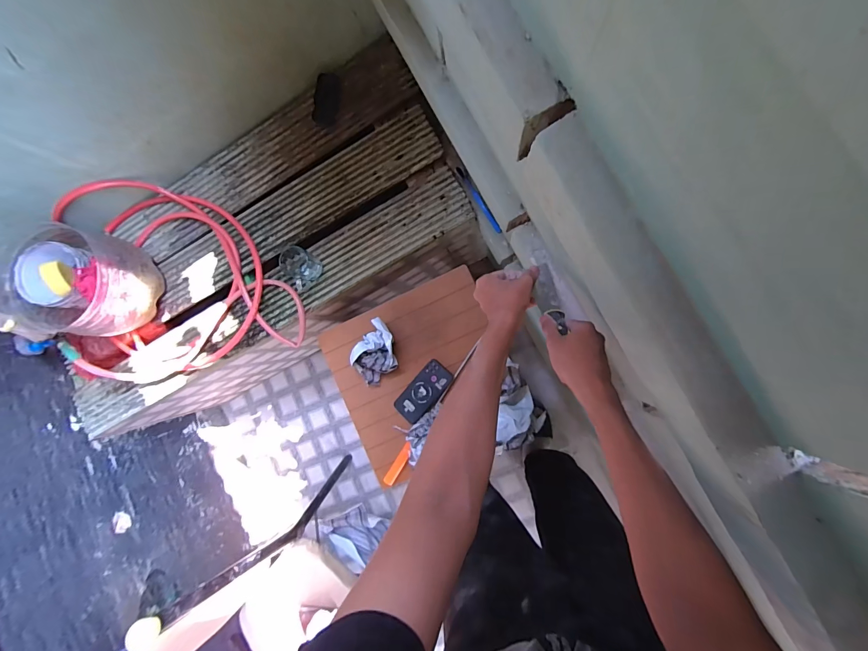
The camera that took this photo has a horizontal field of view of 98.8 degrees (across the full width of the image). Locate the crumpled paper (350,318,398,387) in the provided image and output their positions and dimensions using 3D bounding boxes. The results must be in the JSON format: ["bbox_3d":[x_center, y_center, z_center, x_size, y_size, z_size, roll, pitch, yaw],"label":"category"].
[{"bbox_3d":[-0.146,0.077,0.957,0.107,0.096,0.154,33,93,9],"label":"crumpled paper"}]

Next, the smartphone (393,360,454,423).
[{"bbox_3d":[-0.027,0.173,0.971,0.085,0.015,0.168,40,94,8],"label":"smartphone"}]

